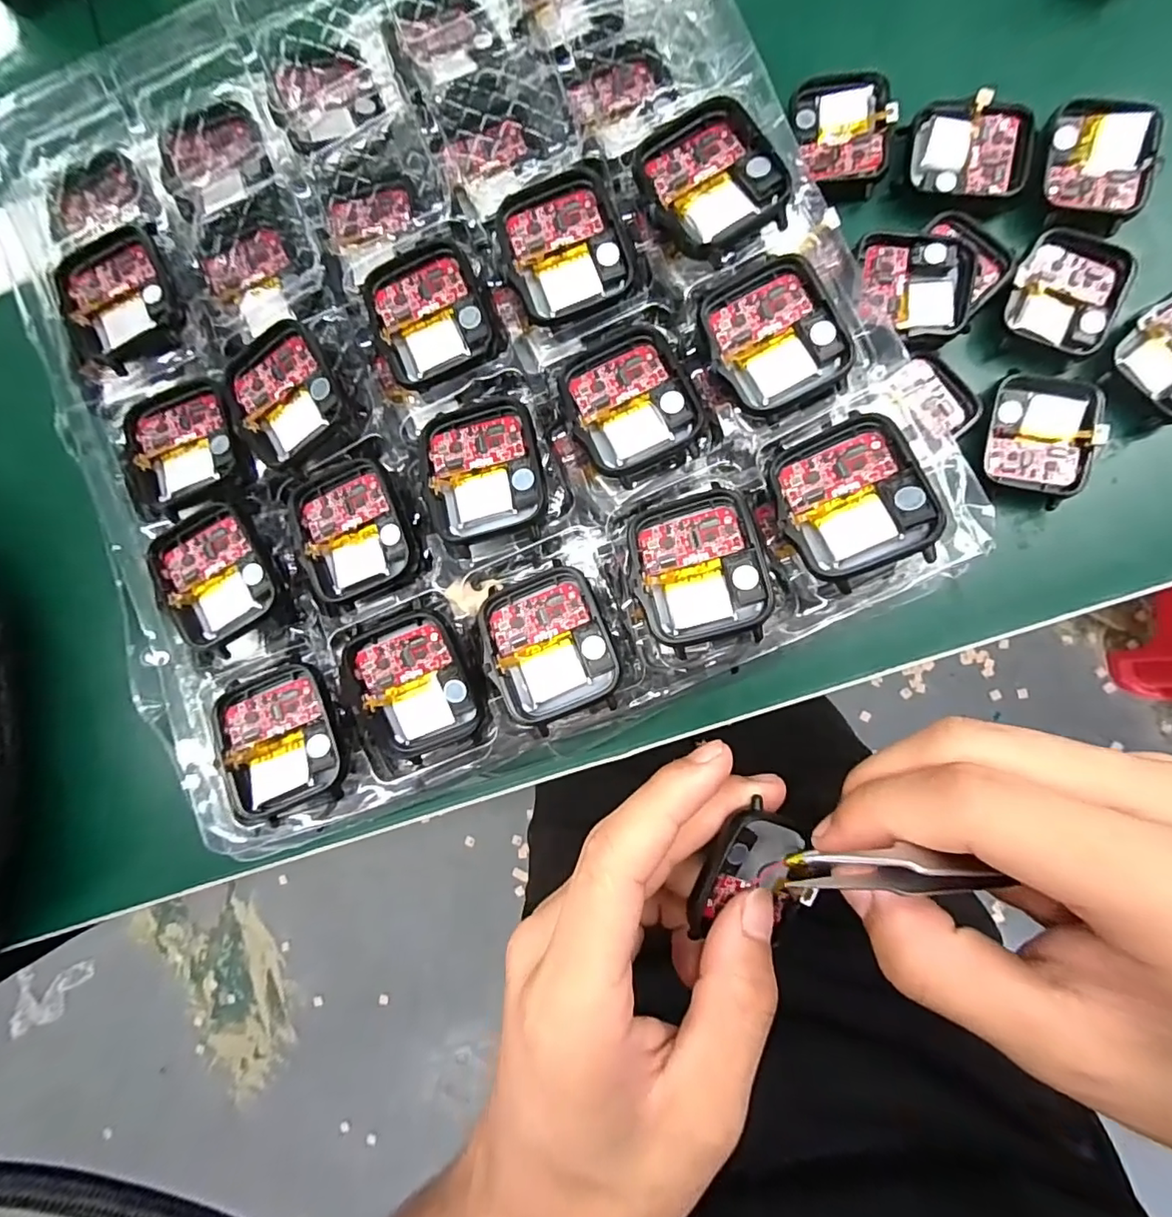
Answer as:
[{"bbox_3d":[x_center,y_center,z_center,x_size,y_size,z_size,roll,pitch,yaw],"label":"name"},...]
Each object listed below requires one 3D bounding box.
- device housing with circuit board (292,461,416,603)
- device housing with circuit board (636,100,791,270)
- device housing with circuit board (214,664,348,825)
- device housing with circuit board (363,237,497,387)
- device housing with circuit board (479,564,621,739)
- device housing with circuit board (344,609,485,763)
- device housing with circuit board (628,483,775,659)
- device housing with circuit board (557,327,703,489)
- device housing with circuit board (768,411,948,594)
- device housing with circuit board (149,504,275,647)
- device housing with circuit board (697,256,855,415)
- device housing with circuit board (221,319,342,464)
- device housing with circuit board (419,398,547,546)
[{"bbox_3d":[-0.078,-0.027,0.181,0.038,0.005,0.043,-21,85,5],"label":"device housing with circuit board"},{"bbox_3d":[0.038,-0.131,0.165,0.039,0.007,0.046,-32,84,4],"label":"device housing with circuit board"},{"bbox_3d":[-0.099,0.043,0.175,0.038,0.014,0.045,-20,85,5],"label":"device housing with circuit board"},{"bbox_3d":[-0.052,-0.100,0.180,0.038,0.004,0.044,-18,85,5],"label":"device housing with circuit board"},{"bbox_3d":[-0.012,0.011,0.167,0.037,0.010,0.045,-23,85,5],"label":"device housing with circuit board"},{"bbox_3d":[-0.054,0.024,0.174,0.037,0.008,0.044,-21,85,5],"label":"device housing with circuit board"},{"bbox_3d":[0.033,-0.012,0.162,0.037,0.009,0.044,-15,86,5],"label":"device housing with circuit board"},{"bbox_3d":[0.014,-0.065,0.171,0.036,0.007,0.046,-23,85,5],"label":"device housing with circuit board"},{"bbox_3d":[0.076,-0.032,0.155,0.037,0.006,0.045,-23,76,18],"label":"device housing with circuit board"},{"bbox_3d":[-0.125,-0.012,0.181,0.036,0.006,0.042,-28,84,4],"label":"device housing with circuit board"},{"bbox_3d":[0.058,-0.085,0.167,0.038,0.005,0.044,-18,85,5],"label":"device housing with circuit board"},{"bbox_3d":[-0.102,-0.073,0.180,0.037,0.006,0.041,-33,84,4],"label":"device housing with circuit board"},{"bbox_3d":[-0.033,-0.044,0.171,0.038,0.007,0.044,-11,86,6],"label":"device housing with circuit board"}]

